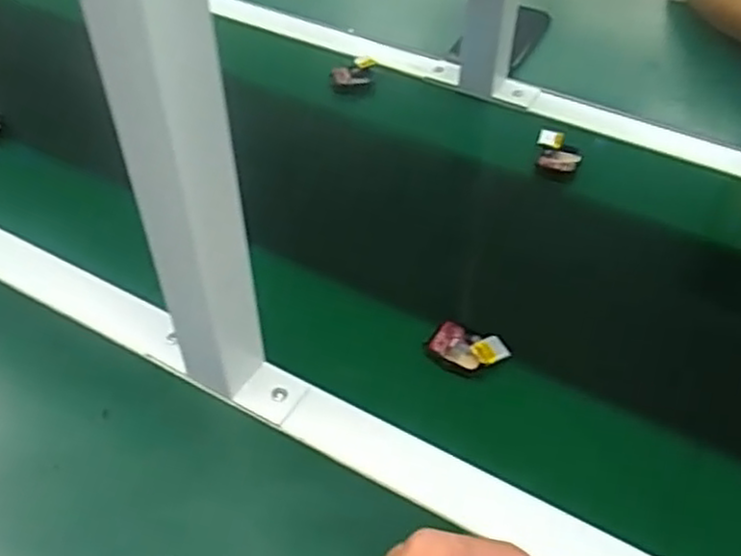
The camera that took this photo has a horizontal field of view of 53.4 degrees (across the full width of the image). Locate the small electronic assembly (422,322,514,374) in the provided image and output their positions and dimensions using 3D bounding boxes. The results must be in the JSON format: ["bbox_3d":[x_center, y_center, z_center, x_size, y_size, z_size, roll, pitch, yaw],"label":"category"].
[{"bbox_3d":[0.071,0.052,0.535,0.054,0.014,0.036,26,51,22],"label":"small electronic assembly"}]

